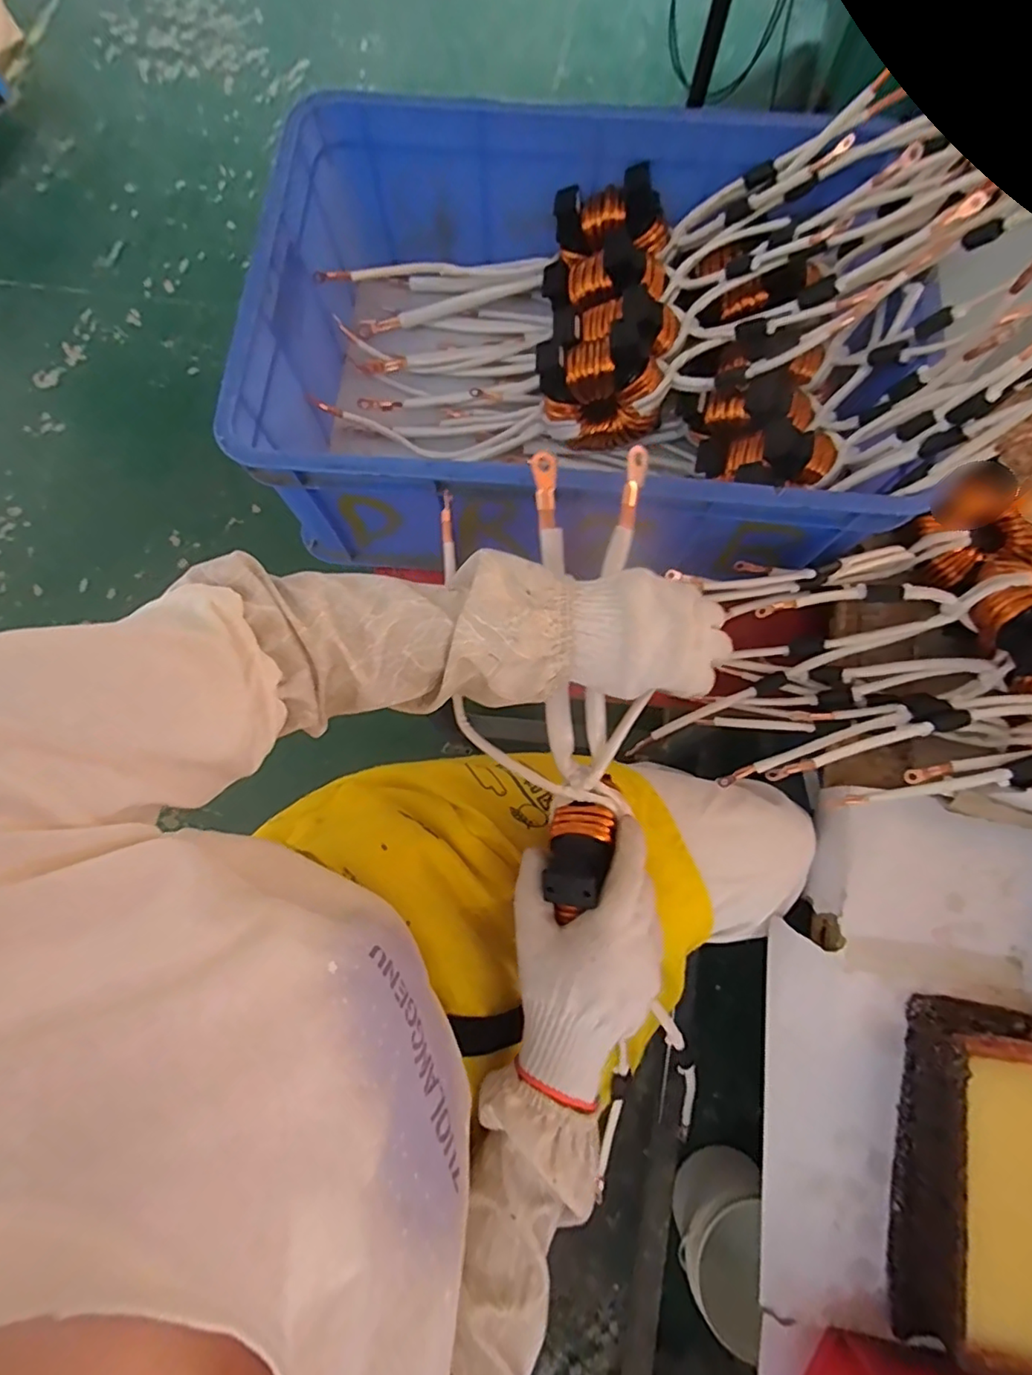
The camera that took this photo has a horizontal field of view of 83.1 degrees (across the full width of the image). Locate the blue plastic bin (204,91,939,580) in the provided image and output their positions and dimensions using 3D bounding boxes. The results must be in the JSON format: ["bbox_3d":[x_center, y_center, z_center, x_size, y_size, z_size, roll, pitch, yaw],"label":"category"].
[{"bbox_3d":[0.061,-0.342,0.600,0.587,0.205,0.416,8,76,3],"label":"blue plastic bin"}]

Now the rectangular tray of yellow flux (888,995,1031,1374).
[{"bbox_3d":[0.369,0.362,0.427,0.132,0.067,0.215,11,76,3],"label":"rectangular tray of yellow flux"}]

